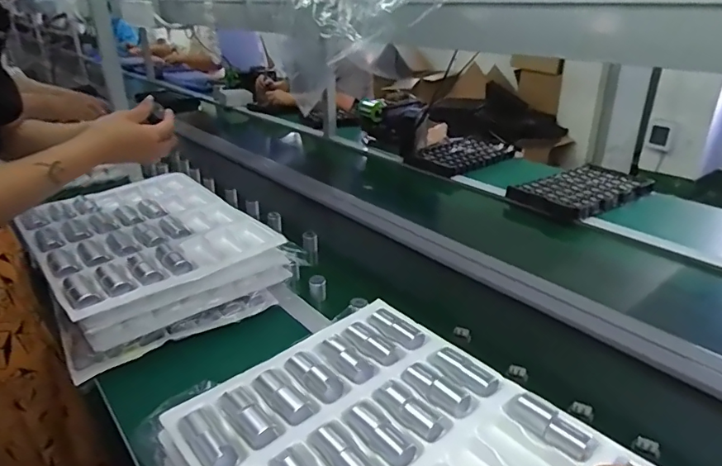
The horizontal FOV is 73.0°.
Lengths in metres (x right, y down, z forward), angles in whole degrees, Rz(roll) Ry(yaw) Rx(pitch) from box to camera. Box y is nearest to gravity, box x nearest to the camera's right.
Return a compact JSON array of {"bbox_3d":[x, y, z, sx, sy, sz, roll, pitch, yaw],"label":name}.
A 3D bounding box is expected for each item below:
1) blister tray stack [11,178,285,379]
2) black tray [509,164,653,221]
[{"bbox_3d":[-0.386,0.038,0.878,0.339,0.125,0.424,-21,32,-35],"label":"blister tray stack"},{"bbox_3d":[0.594,-0.116,1.312,0.354,0.037,0.209,-16,30,-29],"label":"black tray"}]

